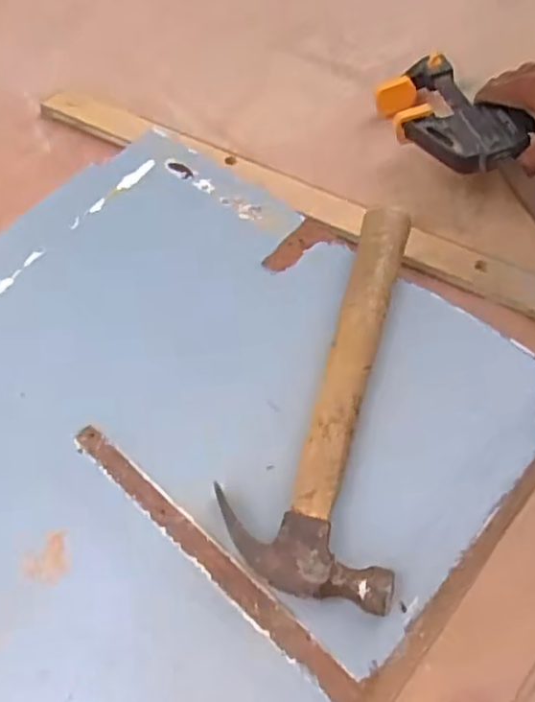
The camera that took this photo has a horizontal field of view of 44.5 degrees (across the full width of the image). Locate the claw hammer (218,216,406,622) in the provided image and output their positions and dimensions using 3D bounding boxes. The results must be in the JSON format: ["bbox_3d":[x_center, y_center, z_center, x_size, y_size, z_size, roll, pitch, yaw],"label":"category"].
[{"bbox_3d":[0.048,0.022,0.486,0.109,0.033,0.305,10,62,6],"label":"claw hammer"}]

